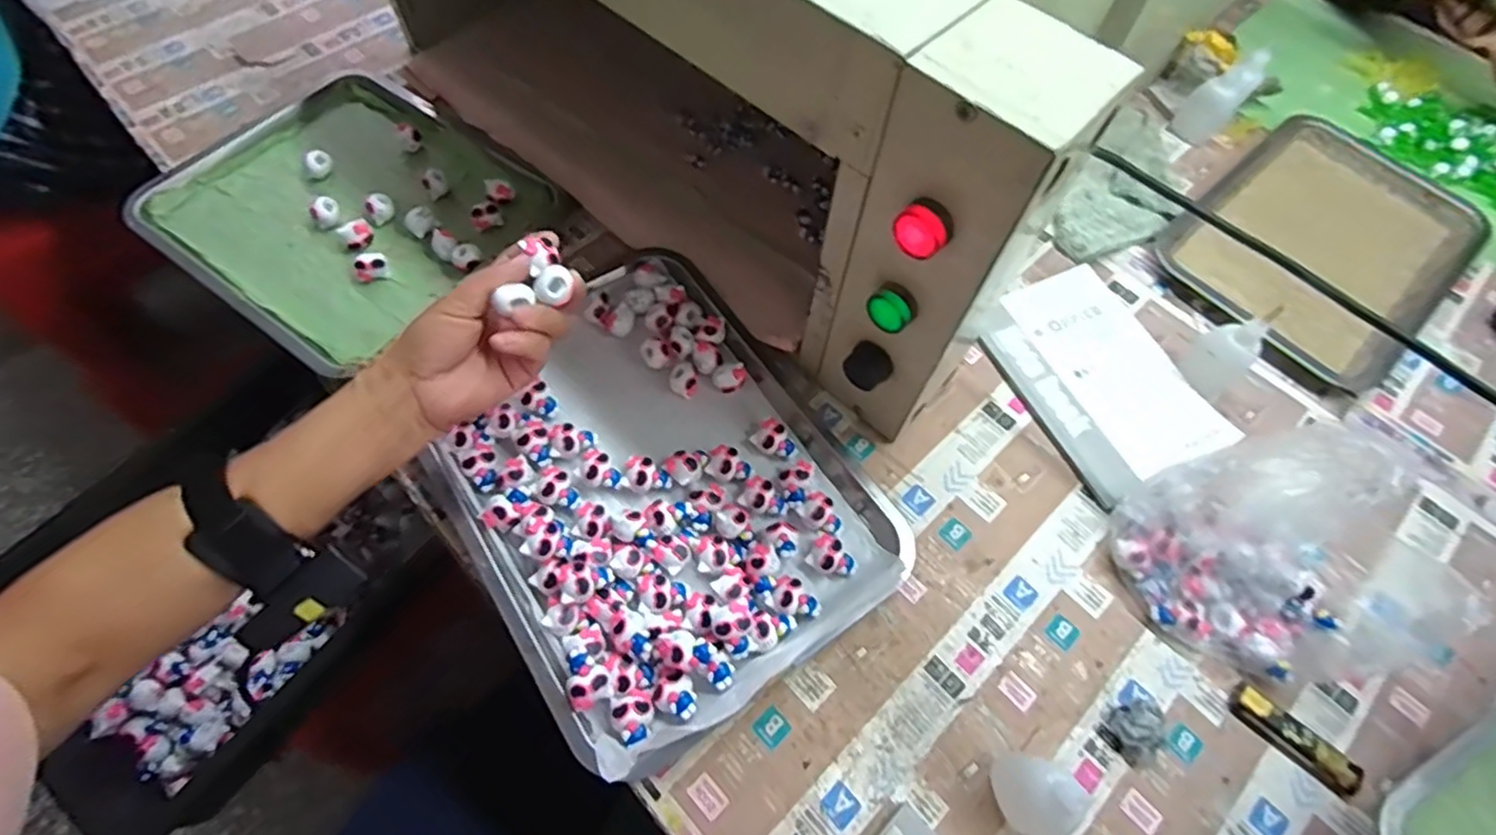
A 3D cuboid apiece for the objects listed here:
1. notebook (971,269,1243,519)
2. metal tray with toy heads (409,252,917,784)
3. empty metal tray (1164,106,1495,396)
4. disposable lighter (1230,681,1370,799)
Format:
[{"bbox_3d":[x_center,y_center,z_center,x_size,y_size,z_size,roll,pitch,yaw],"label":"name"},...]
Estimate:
[{"bbox_3d":[0.299,-0.038,0.561,0.143,0.015,0.193,-25,66,-14],"label":"notebook"},{"bbox_3d":[-0.074,0.038,0.487,0.265,0.041,0.345,-32,68,-17],"label":"metal tray with toy heads"},{"bbox_3d":[0.560,-0.177,0.638,0.323,0.021,0.209,-38,70,-19],"label":"empty metal tray"},{"bbox_3d":[0.363,0.213,0.437,0.081,0.014,0.024,41,69,17],"label":"disposable lighter"}]

